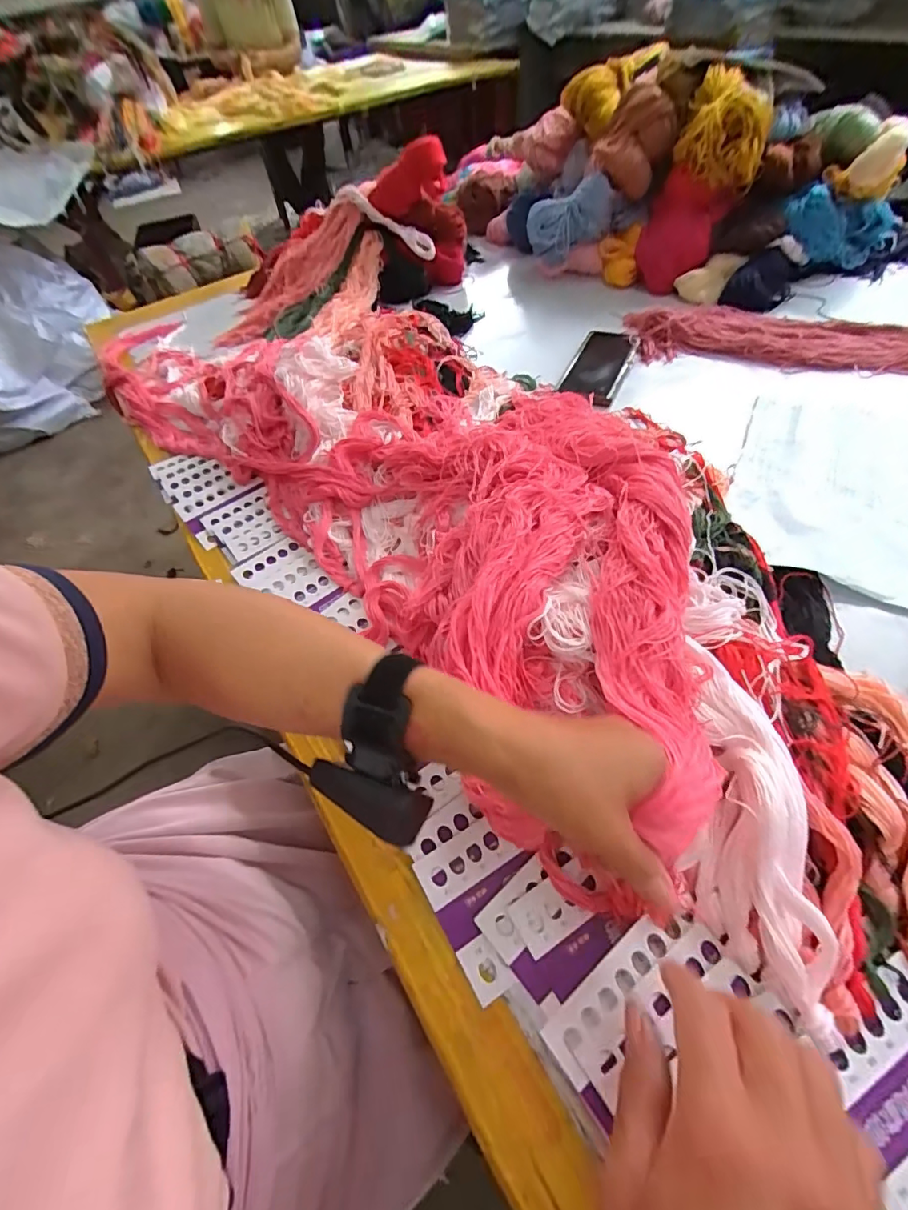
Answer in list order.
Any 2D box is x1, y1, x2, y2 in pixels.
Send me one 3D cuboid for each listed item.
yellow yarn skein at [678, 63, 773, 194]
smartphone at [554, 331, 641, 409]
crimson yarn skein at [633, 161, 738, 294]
[{"bbox_3d":[0.373,-0.654,0.692,0.112,0.103,0.102,18,57,17],"label":"yellow yarn skein"},{"bbox_3d":[0.190,-0.318,0.662,0.078,0.011,0.158,17,57,19],"label":"smartphone"},{"bbox_3d":[0.331,-0.549,0.746,0.110,0.126,0.068,19,58,20],"label":"crimson yarn skein"}]

